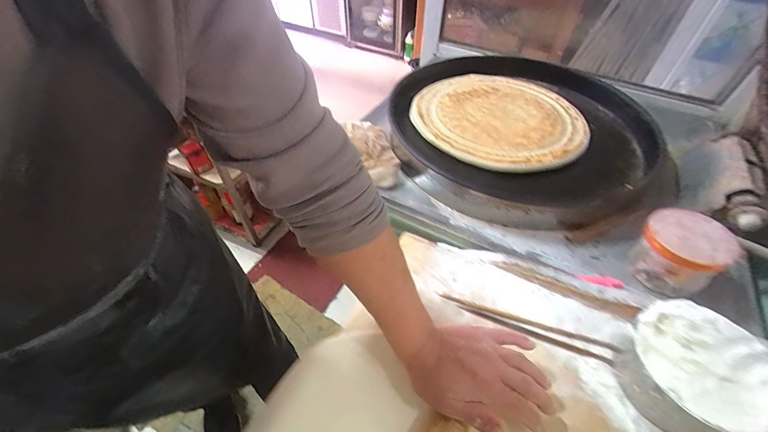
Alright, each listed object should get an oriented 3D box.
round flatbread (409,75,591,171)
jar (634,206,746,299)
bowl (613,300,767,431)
[{"bbox_3d":[0.248,-0.225,0.731,0.372,0.017,0.322,20,53,19],"label":"round flatbread"},{"bbox_3d":[0.410,0.055,0.466,0.088,0.101,0.101,-24,52,-19],"label":"jar"},{"bbox_3d":[0.332,0.173,0.360,0.121,0.085,0.131,-22,52,-17],"label":"bowl"}]

